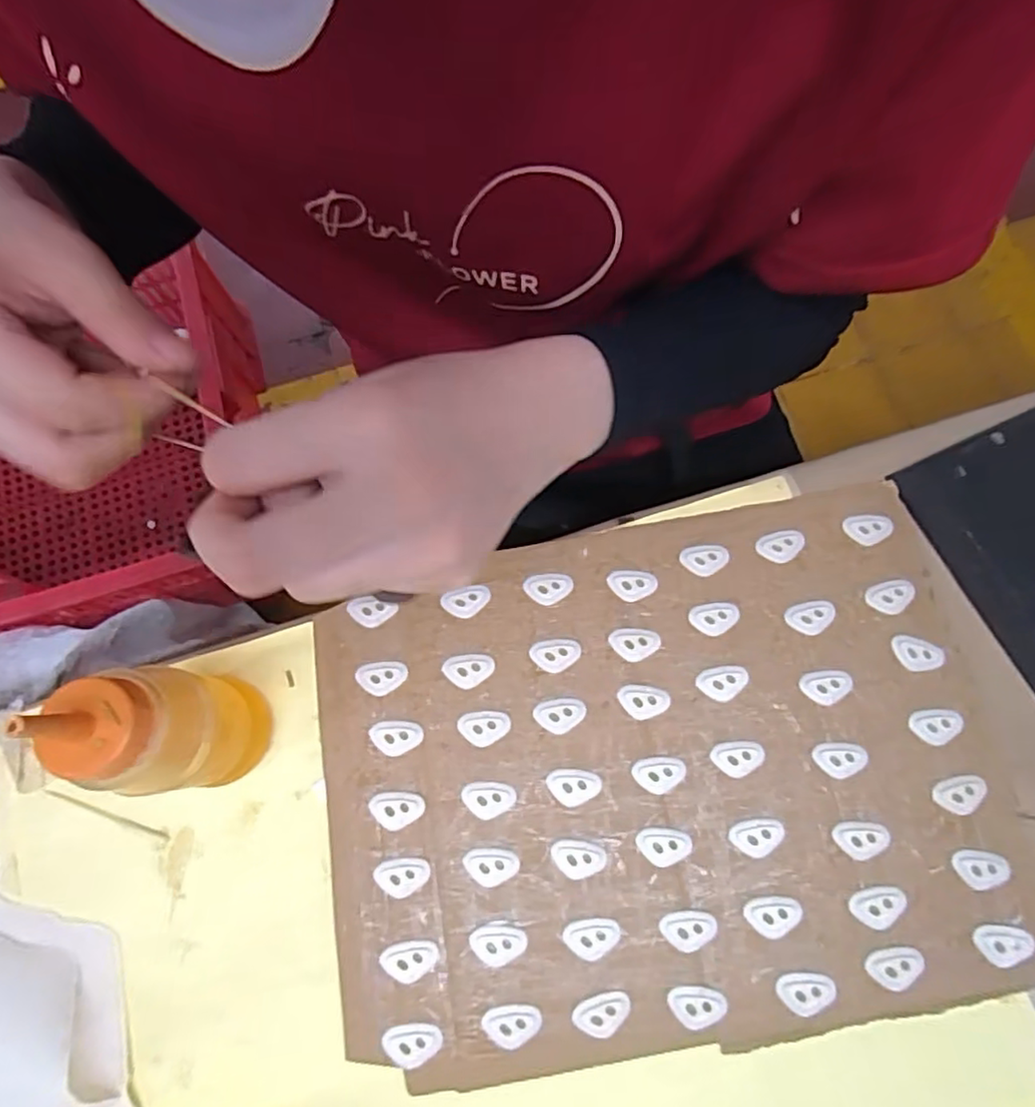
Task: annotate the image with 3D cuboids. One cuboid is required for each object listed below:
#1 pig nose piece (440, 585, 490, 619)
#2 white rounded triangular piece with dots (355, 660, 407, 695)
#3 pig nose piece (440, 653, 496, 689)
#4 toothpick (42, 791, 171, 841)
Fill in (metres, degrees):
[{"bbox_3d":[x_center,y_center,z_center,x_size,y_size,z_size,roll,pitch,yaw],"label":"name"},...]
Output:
[{"bbox_3d":[-0.027,0.026,0.335,0.025,0.004,0.015,-13,74,-2],"label":"pig nose piece"},{"bbox_3d":[-0.069,0.063,0.324,0.025,0.004,0.017,-2,73,1],"label":"white rounded triangular piece with dots"},{"bbox_3d":[-0.025,0.060,0.324,0.026,0.004,0.017,-2,73,1],"label":"pig nose piece"},{"bbox_3d":[-0.200,0.127,0.308,0.066,0.004,0.004,18,75,7],"label":"toothpick"}]

